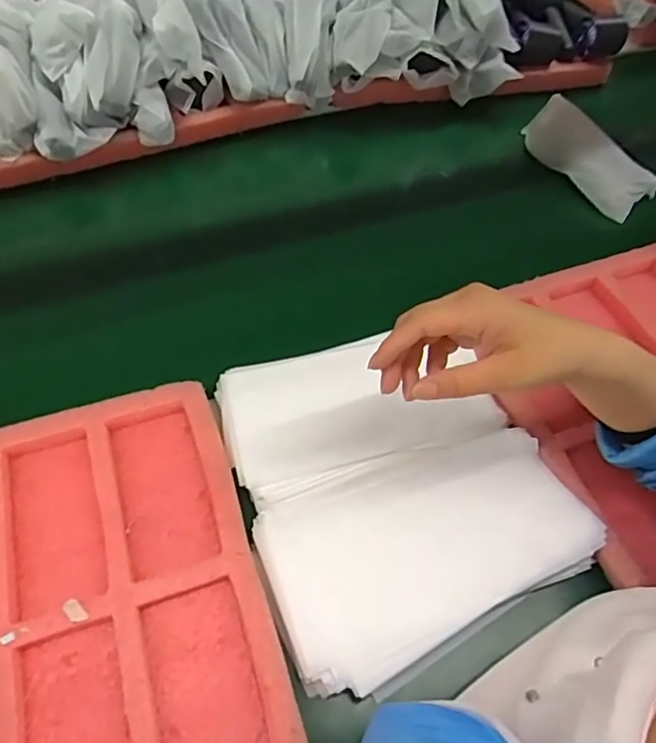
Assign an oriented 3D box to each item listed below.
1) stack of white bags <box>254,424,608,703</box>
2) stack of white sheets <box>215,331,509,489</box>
[{"bbox_3d":[0.076,0.129,0.453,0.242,0.024,0.140,-19,58,-15],"label":"stack of white bags"},{"bbox_3d":[0.024,0.022,0.519,0.228,0.017,0.122,-11,57,-10],"label":"stack of white sheets"}]

